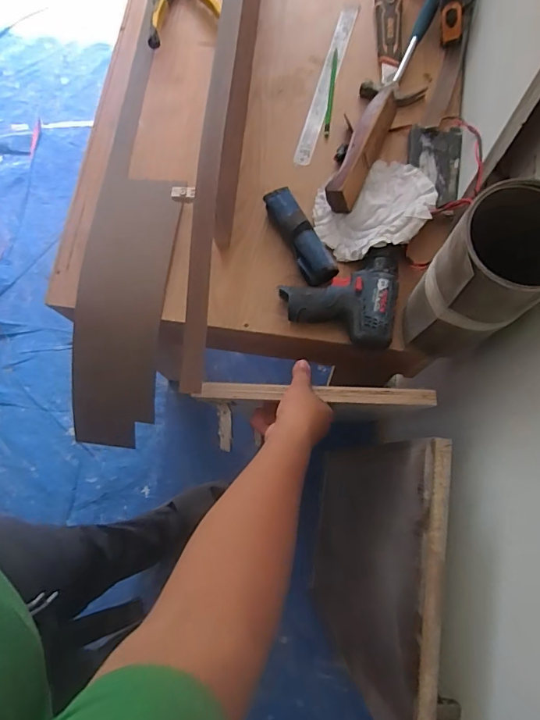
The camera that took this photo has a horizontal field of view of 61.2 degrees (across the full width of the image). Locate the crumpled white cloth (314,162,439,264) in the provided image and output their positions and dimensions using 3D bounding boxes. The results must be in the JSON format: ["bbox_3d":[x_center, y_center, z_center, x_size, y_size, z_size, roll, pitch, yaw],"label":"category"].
[{"bbox_3d":[0.156,-0.233,0.685,0.175,0.046,0.154,-27,77,-3],"label":"crumpled white cloth"}]

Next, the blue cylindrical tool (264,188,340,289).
[{"bbox_3d":[0.045,-0.185,0.685,0.053,0.047,0.164,-31,77,-4],"label":"blue cylindrical tool"}]

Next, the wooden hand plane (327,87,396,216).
[{"bbox_3d":[0.141,-0.326,0.700,0.052,0.059,0.206,23,80,8],"label":"wooden hand plane"}]

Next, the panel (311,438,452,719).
[{"bbox_3d":[0.142,0.301,0.657,0.023,0.387,0.350,9,76,-5],"label":"panel"}]

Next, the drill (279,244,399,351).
[{"bbox_3d":[0.098,-0.085,0.656,0.167,0.057,0.138,0,77,3],"label":"drill"}]

